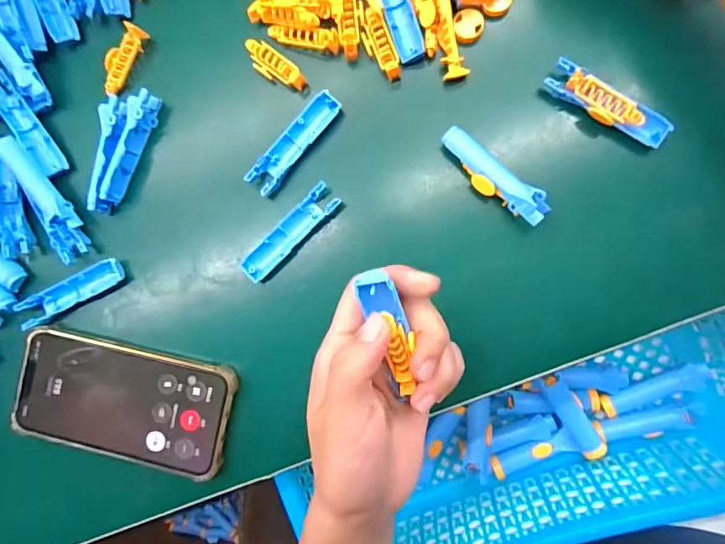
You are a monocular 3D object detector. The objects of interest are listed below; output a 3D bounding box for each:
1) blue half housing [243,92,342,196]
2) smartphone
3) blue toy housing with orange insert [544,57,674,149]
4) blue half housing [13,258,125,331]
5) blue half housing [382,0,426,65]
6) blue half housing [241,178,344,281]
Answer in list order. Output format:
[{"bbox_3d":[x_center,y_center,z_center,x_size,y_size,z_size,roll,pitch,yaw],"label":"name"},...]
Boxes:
[{"bbox_3d":[-0.044,-0.084,0.307,0.019,0.011,0.076,40,93,7],"label":"blue half housing"},{"bbox_3d":[-0.161,0.087,0.316,0.147,0.011,0.073,12,89,8],"label":"smartphone"},{"bbox_3d":[0.147,-0.099,0.282,0.076,0.010,0.021,33,92,8],"label":"blue toy housing with orange insert"},{"bbox_3d":[-0.199,0.013,0.324,0.076,0.014,0.021,-26,84,6],"label":"blue half housing"},{"bbox_3d":[0.020,-0.174,0.301,0.017,0.009,0.082,-18,85,6],"label":"blue half housing"},{"bbox_3d":[-0.047,-0.025,0.307,0.076,0.007,0.018,-45,83,3],"label":"blue half housing"}]

